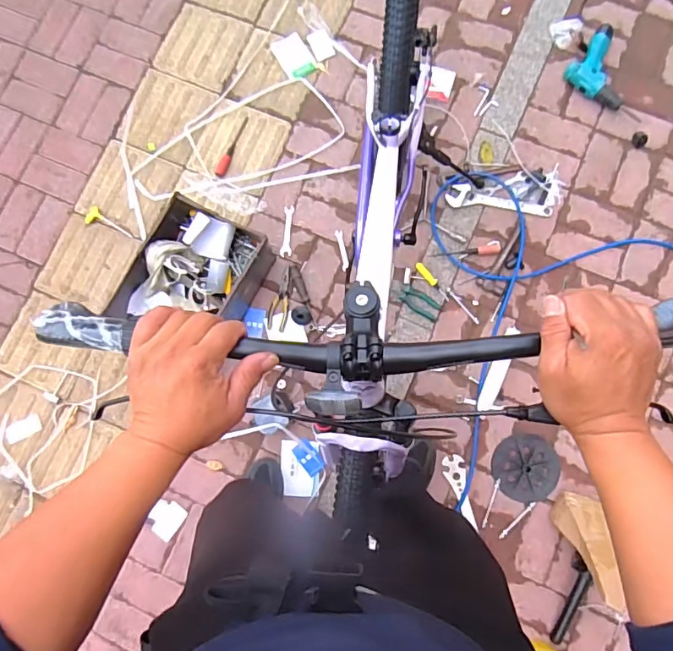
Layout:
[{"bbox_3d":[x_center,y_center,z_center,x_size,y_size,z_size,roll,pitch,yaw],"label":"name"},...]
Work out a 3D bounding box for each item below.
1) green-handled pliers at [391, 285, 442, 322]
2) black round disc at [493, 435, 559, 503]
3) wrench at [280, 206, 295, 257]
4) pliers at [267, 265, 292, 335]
[{"bbox_3d":[0.217,-0.067,1.361,0.137,0.008,0.057,33,85,8],"label":"green-handled pliers"},{"bbox_3d":[0.480,0.361,1.266,0.155,0.017,0.162,-1,81,4],"label":"black round disc"},{"bbox_3d":[-0.138,-0.269,1.419,0.032,0.009,0.151,4,81,4],"label":"wrench"},{"bbox_3d":[-0.153,-0.073,1.379,0.055,0.017,0.177,9,82,5],"label":"pliers"}]

